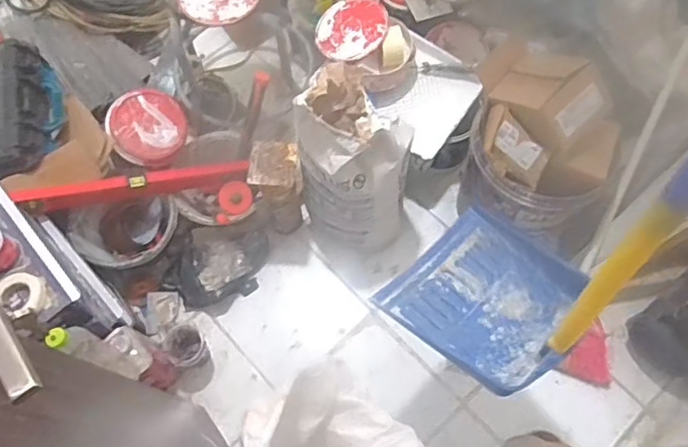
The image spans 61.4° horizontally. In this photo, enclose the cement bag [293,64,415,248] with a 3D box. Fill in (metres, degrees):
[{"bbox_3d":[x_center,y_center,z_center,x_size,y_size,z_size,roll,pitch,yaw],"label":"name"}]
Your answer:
[{"bbox_3d":[0.016,-0.120,1.343,0.215,0.531,0.251,-16,69,-7],"label":"cement bag"}]

